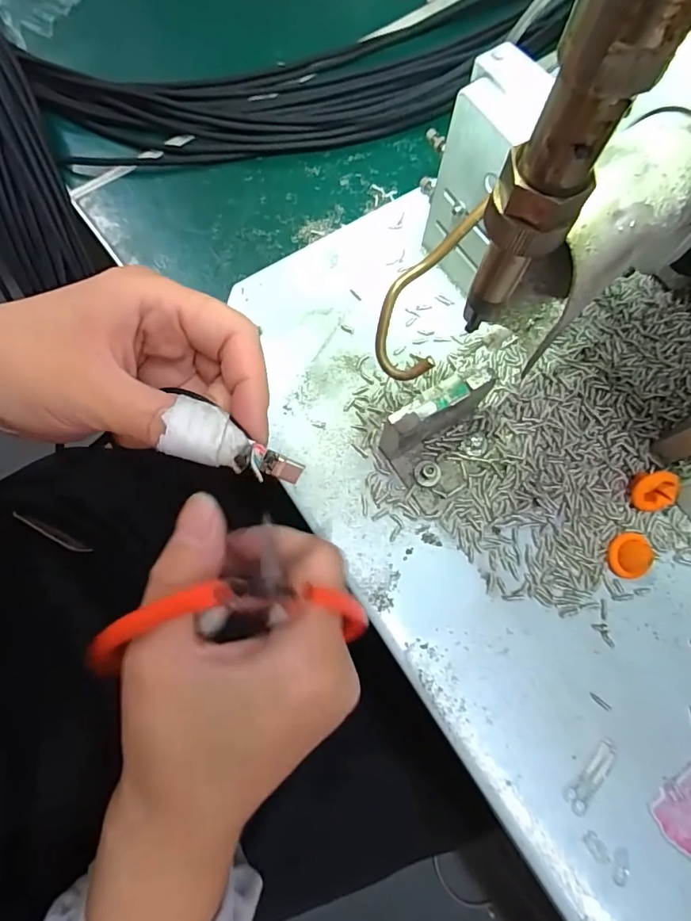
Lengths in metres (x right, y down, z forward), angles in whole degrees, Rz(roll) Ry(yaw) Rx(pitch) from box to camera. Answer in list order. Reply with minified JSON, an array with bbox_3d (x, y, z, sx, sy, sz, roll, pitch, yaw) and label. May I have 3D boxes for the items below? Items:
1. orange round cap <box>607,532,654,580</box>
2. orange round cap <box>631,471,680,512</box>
[{"bbox_3d":[0.126,0.042,0.219,0.015,0.012,0.020,0,74,0],"label":"orange round cap"},{"bbox_3d":[0.141,0.014,0.226,0.020,0.007,0.021,-5,117,10],"label":"orange round cap"}]

